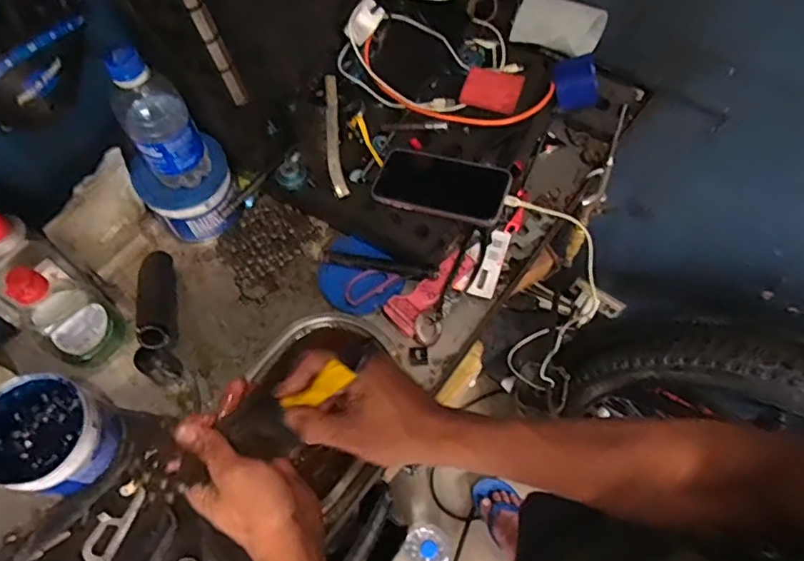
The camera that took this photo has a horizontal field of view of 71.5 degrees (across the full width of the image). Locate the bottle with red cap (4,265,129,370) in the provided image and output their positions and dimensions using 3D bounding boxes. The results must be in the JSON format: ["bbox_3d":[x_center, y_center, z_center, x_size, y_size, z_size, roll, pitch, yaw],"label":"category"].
[{"bbox_3d":[-0.344,0.036,0.569,0.046,0.165,0.075,28,68,13],"label":"bottle with red cap"}]

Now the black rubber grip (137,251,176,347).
[{"bbox_3d":[-0.270,0.015,0.616,0.039,0.029,0.143,-19,41,-9],"label":"black rubber grip"}]

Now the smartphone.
[{"bbox_3d":[0.045,-0.111,0.653,0.155,0.010,0.078,16,68,20],"label":"smartphone"}]

